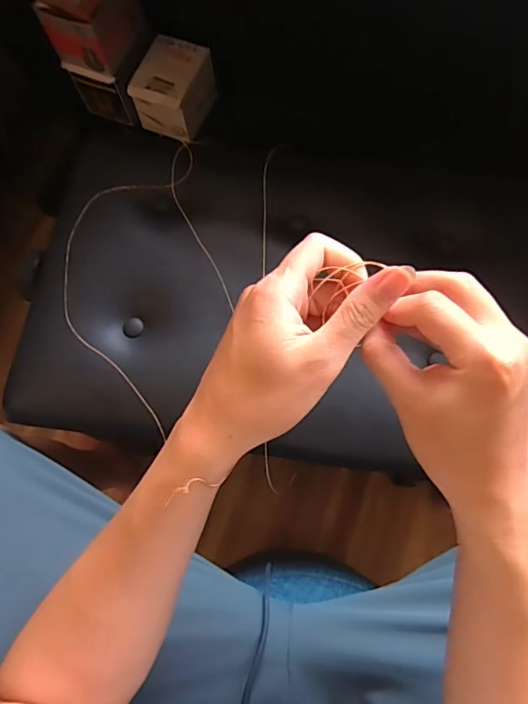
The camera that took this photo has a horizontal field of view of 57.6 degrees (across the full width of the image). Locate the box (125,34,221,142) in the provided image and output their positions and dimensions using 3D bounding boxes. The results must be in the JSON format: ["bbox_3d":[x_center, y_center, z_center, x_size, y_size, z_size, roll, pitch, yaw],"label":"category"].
[{"bbox_3d":[-0.192,-0.567,1.043,0.137,0.101,0.166,21,74,7],"label":"box"}]

